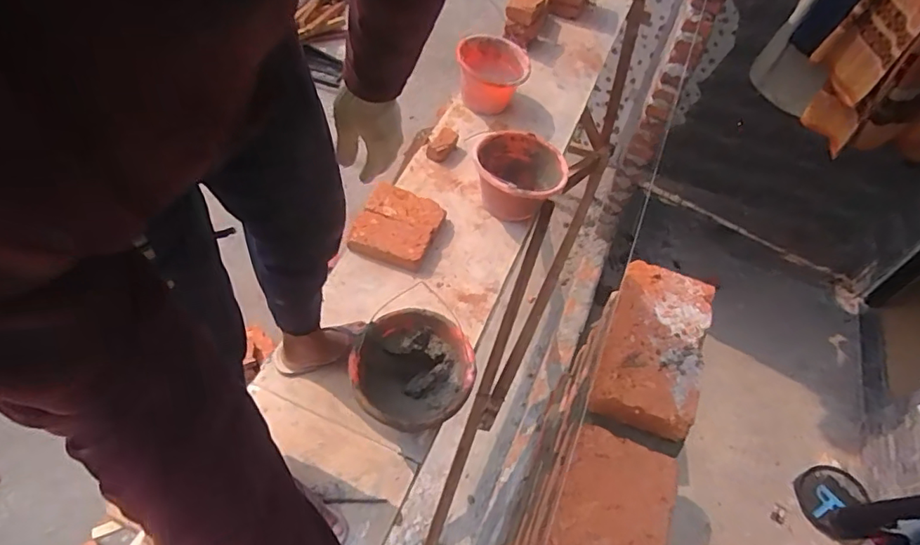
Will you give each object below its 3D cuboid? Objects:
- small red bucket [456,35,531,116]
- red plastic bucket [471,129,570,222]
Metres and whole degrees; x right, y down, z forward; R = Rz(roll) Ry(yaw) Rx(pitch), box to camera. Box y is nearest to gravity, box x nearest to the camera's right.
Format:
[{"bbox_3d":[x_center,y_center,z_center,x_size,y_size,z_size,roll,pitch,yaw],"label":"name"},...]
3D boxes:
[{"bbox_3d":[0.099,-0.645,1.739,0.215,0.147,0.200,-21,58,-19],"label":"small red bucket"},{"bbox_3d":[0.156,-0.262,1.477,0.237,0.166,0.208,33,57,18],"label":"red plastic bucket"}]

